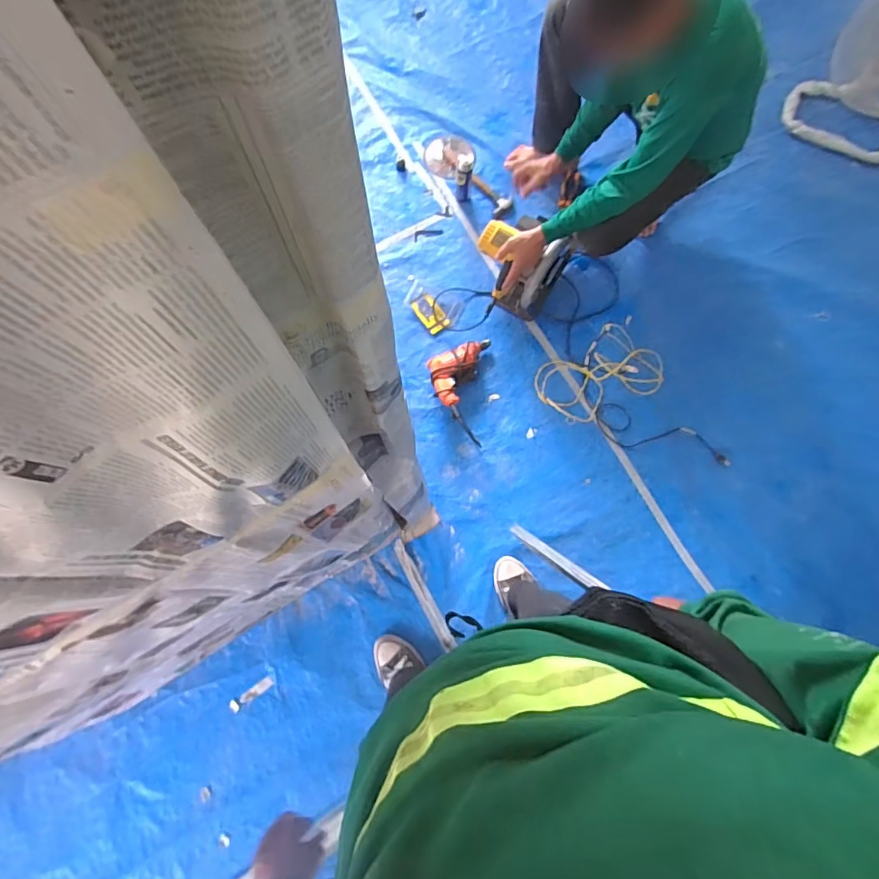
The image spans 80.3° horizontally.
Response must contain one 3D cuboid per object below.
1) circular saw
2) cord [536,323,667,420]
[{"bbox_3d":[0.232,-0.507,1.515,0.261,0.193,0.221,20,77,4],"label":"circular saw"},{"bbox_3d":[0.447,-0.189,1.499,0.337,0.120,0.233,-27,79,-7],"label":"cord"}]

